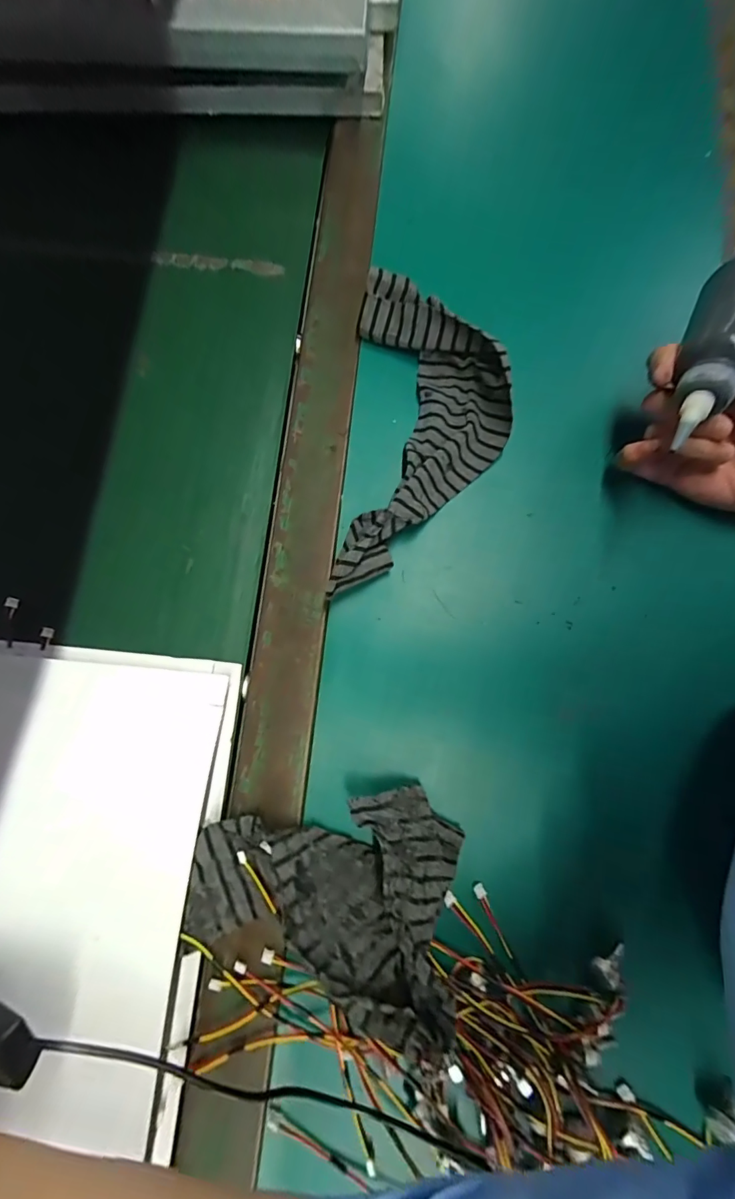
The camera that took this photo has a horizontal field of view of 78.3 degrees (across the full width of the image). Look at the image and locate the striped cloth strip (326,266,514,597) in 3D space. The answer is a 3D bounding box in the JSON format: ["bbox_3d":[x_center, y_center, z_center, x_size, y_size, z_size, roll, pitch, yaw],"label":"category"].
[{"bbox_3d":[0.045,-0.129,0.340,0.121,0.035,0.260,4,79,2],"label":"striped cloth strip"}]

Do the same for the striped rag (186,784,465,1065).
[{"bbox_3d":[-0.027,0.165,0.263,0.162,0.062,0.113,10,79,3],"label":"striped rag"}]

